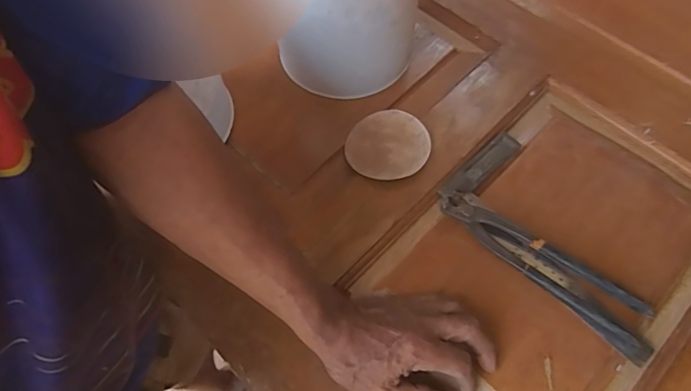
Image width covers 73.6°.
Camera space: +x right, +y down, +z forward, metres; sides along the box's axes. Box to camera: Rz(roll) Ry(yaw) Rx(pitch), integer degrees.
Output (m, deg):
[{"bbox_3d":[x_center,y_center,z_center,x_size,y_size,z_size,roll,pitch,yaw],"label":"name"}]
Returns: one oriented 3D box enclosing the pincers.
[{"bbox_3d":[0.199,0.068,0.458,0.226,0.018,0.045,39,71,19],"label":"pincers"}]

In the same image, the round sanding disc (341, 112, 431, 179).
[{"bbox_3d":[0.048,-0.058,0.530,0.095,0.009,0.088,-1,63,2],"label":"round sanding disc"}]

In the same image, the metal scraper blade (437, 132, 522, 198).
[{"bbox_3d":[0.153,-0.032,0.522,0.111,0.004,0.029,-40,68,-17],"label":"metal scraper blade"}]

